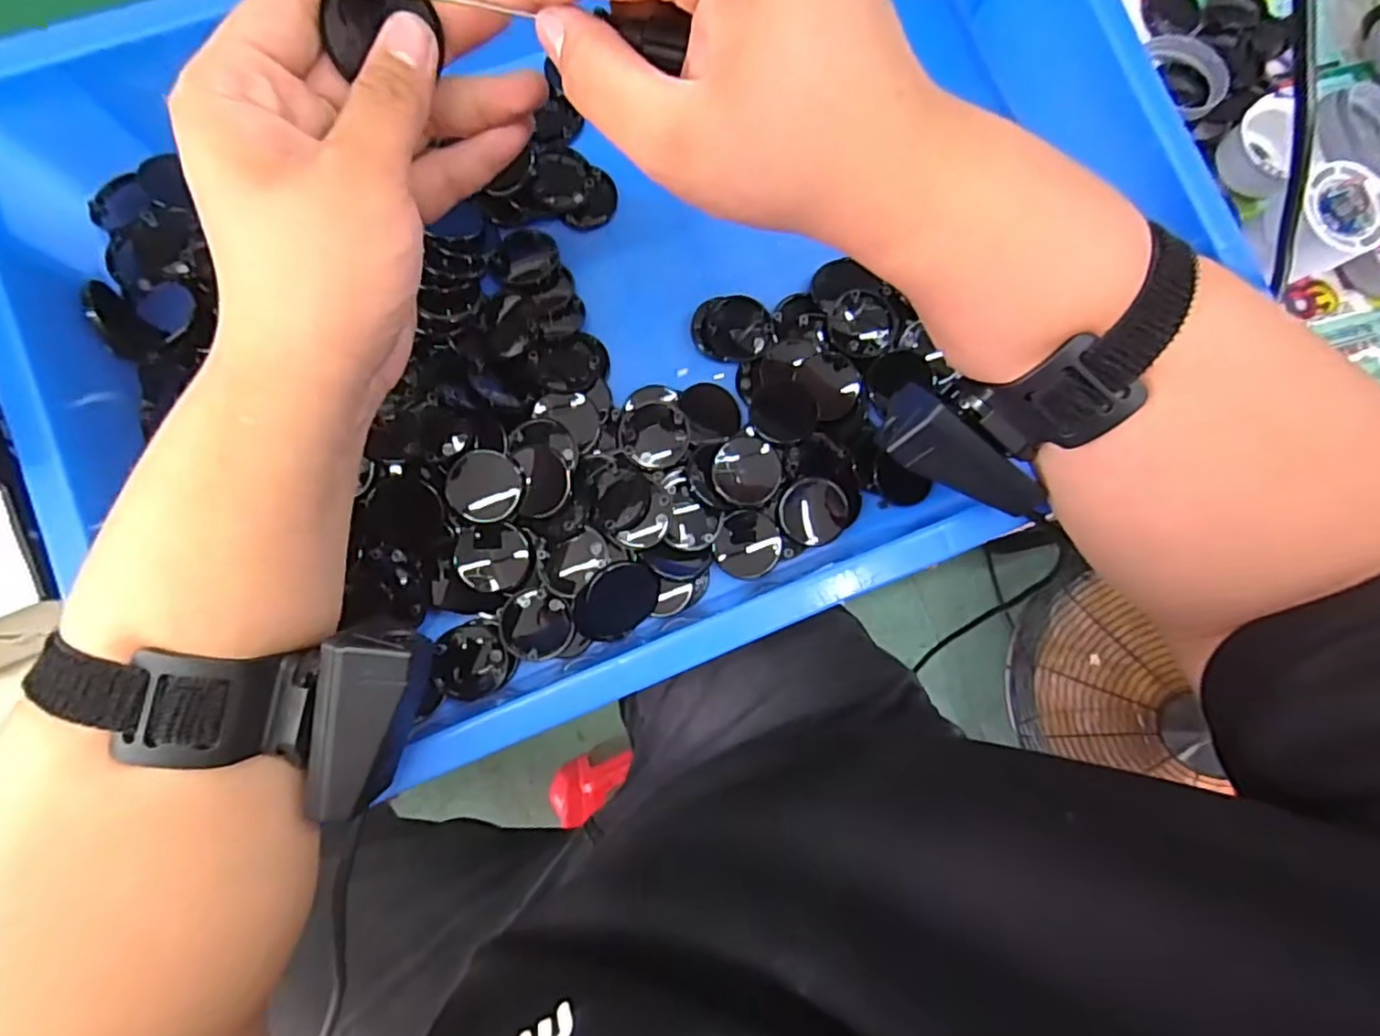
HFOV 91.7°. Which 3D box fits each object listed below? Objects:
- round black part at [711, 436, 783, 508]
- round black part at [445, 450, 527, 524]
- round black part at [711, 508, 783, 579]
[{"bbox_3d":[0.031,-0.025,0.361,0.036,0.004,0.037,-5,97,1],"label":"round black part"},{"bbox_3d":[-0.106,-0.017,0.348,0.037,0.009,0.036,-4,82,-5],"label":"round black part"},{"bbox_3d":[0.033,0.014,0.367,0.035,0.005,0.036,1,96,4],"label":"round black part"}]

